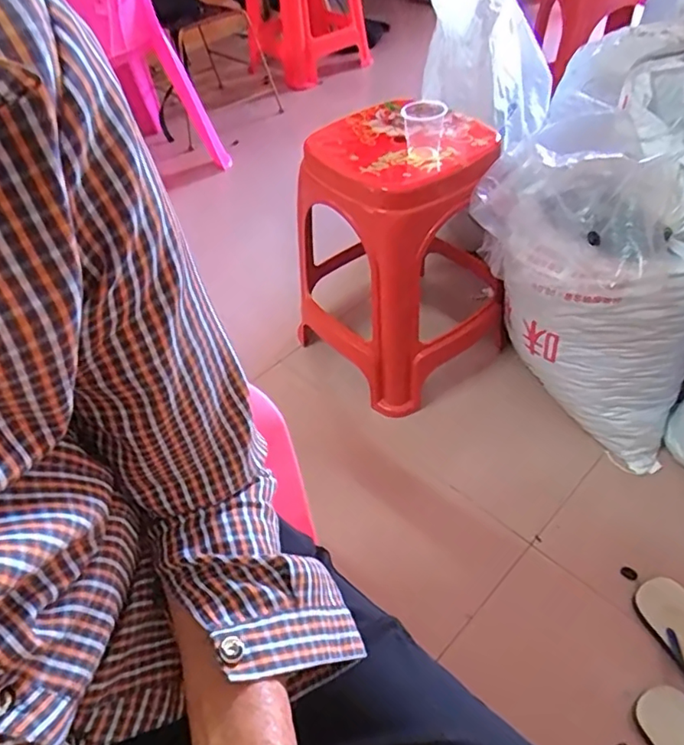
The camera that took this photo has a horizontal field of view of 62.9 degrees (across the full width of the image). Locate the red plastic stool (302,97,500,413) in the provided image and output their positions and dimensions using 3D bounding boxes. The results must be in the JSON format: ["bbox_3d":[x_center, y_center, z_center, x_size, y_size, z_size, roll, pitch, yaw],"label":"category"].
[{"bbox_3d":[0.119,-0.217,1.036,0.356,0.449,0.316,-30,51,-20],"label":"red plastic stool"}]

